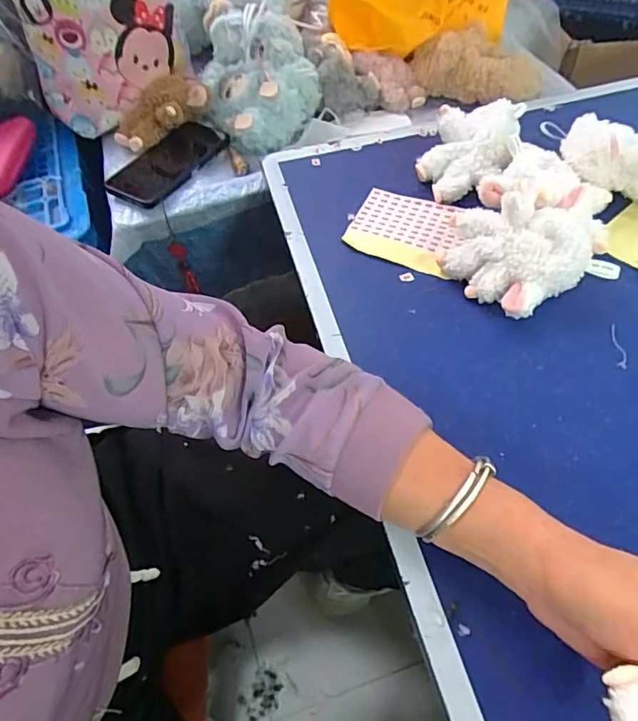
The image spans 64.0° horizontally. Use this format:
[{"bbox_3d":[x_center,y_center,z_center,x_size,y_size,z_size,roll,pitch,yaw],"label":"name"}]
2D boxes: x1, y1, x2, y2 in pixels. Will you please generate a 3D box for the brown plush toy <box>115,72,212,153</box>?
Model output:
[{"bbox_3d":[-0.207,-0.326,0.667,0.124,0.050,0.077,-37,63,-19],"label":"brown plush toy"}]

